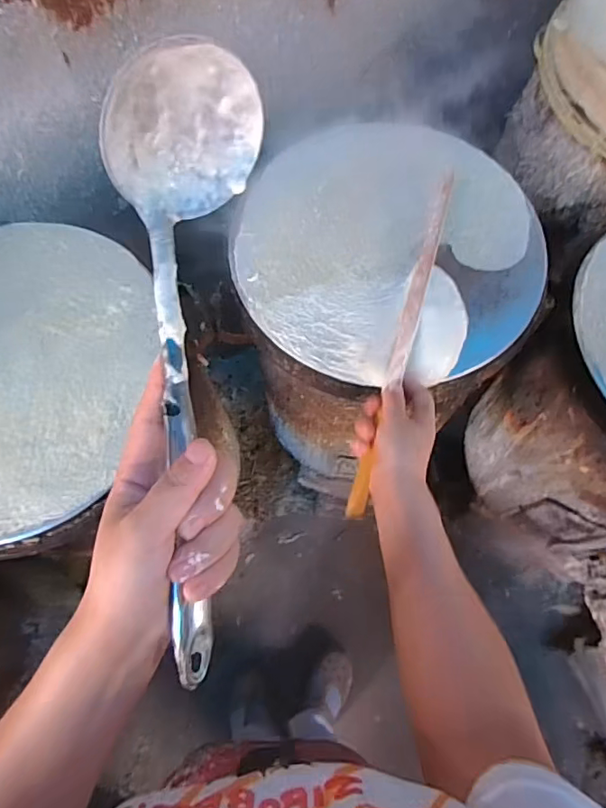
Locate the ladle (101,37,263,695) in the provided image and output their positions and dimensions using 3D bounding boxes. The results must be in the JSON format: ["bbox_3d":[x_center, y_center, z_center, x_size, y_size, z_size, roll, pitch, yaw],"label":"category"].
[{"bbox_3d":[-0.061,-0.018,0.290,0.075,0.070,0.323,-1,89,-2],"label":"ladle"}]

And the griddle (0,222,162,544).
[{"bbox_3d":[-0.343,-0.042,0.574,0.345,0.032,0.354,1,72,-2],"label":"griddle"}]

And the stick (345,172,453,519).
[{"bbox_3d":[0.115,-0.083,0.578,0.020,0.024,0.428,18,70,4],"label":"stick"}]

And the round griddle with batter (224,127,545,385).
[{"bbox_3d":[0.102,-0.182,0.618,0.355,0.031,0.322,6,72,0],"label":"round griddle with batter"}]

